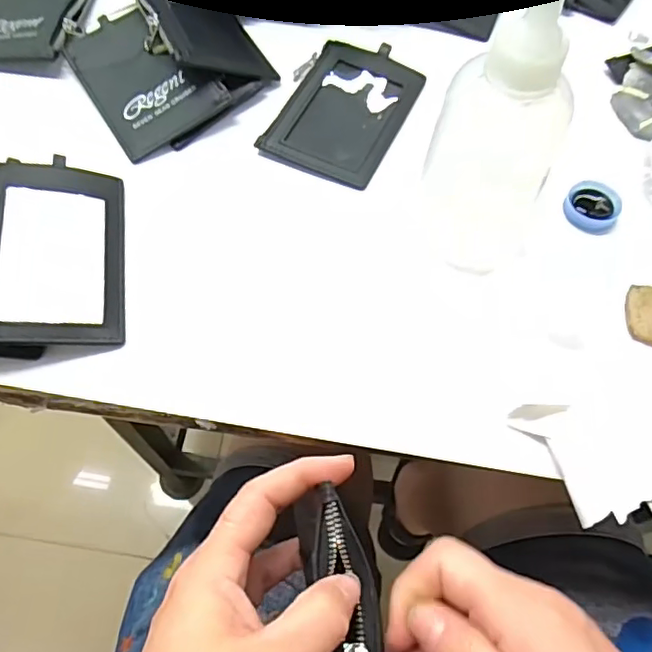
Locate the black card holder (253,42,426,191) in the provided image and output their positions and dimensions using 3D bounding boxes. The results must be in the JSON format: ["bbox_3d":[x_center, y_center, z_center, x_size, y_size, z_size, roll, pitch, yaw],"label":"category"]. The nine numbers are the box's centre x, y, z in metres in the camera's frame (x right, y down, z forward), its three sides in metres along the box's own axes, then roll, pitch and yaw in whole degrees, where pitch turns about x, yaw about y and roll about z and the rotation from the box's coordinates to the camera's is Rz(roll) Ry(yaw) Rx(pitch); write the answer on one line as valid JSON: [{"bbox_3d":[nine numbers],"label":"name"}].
[{"bbox_3d":[0.012,-0.140,0.362,0.077,0.005,0.112,22,64,10],"label":"black card holder"}]

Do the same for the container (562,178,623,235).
[{"bbox_3d":[0.154,-0.068,0.326,0.031,0.011,0.033,1,63,-1],"label":"container"}]

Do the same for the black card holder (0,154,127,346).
[{"bbox_3d":[-0.142,-0.042,0.296,0.070,0.004,0.111,5,60,-25],"label":"black card holder"}]

